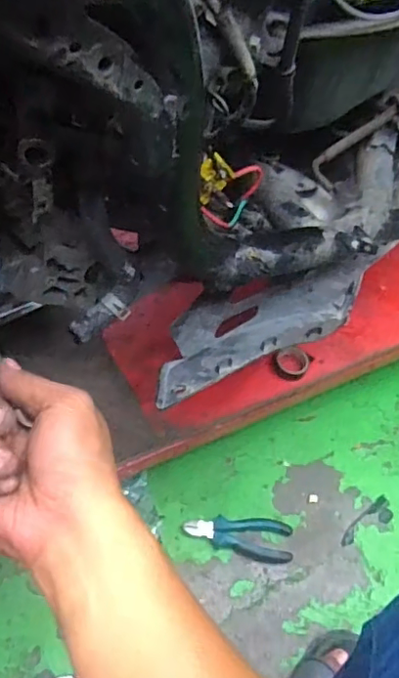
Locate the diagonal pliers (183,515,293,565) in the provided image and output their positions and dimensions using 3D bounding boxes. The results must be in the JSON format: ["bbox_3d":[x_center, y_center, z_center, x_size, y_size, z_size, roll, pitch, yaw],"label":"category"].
[{"bbox_3d":[0.057,0.280,0.796,0.152,0.024,0.058,8,56,-3],"label":"diagonal pliers"}]

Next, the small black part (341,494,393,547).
[{"bbox_3d":[0.251,0.276,0.838,0.106,0.011,0.035,-29,65,-24],"label":"small black part"}]

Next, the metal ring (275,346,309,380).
[{"bbox_3d":[0.130,0.036,0.792,0.046,0.022,0.047,4,56,-6],"label":"metal ring"}]

